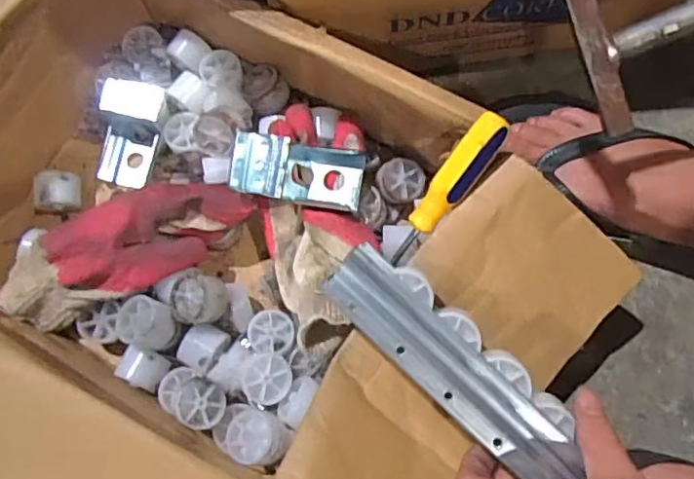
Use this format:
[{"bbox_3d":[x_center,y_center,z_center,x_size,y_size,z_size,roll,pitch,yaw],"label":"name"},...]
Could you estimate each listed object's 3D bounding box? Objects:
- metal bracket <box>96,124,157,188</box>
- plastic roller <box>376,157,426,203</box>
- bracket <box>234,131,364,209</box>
[{"bbox_3d":[-0.186,-0.070,0.515,0.047,0.015,0.048,13,92,9],"label":"metal bracket"},{"bbox_3d":[0.042,-0.047,0.477,0.037,0.020,0.034,0,93,-4],"label":"plastic roller"},{"bbox_3d":[-0.038,-0.049,0.452,0.096,0.038,0.044,11,75,-9],"label":"bracket"}]

